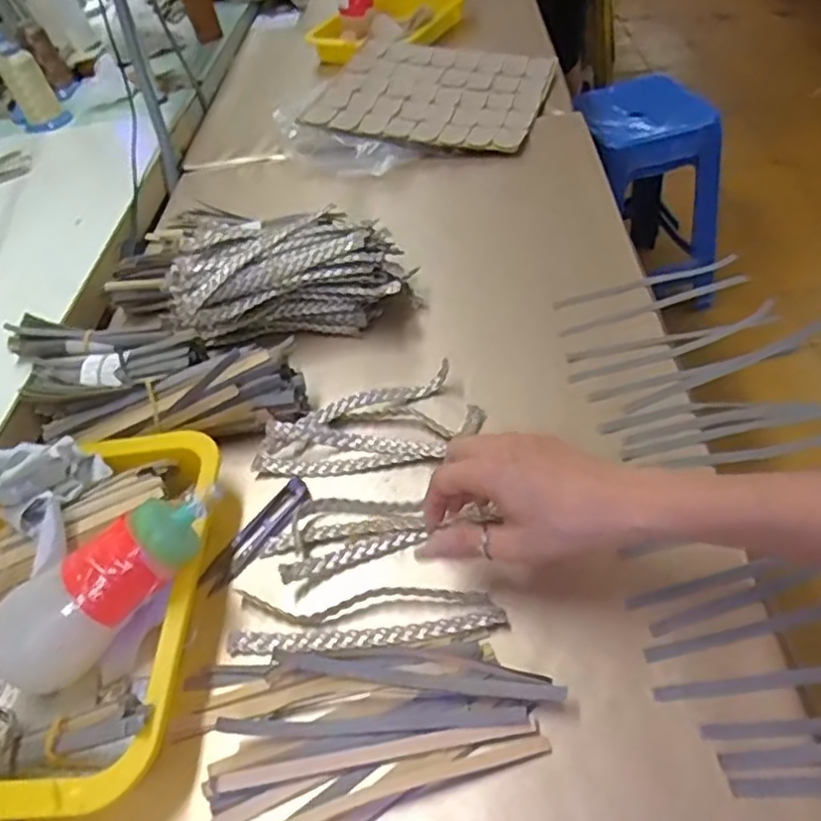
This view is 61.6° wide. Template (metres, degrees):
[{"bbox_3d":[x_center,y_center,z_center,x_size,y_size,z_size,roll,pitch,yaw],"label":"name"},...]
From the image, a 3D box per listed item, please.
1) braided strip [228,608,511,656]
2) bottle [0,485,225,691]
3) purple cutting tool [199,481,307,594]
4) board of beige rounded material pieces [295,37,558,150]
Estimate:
[{"bbox_3d":[-0.028,0.140,0.430,0.174,0.012,0.017,-4,47,3],"label":"braided strip"},{"bbox_3d":[-0.178,0.101,0.417,0.158,0.055,0.054,-40,53,-5],"label":"bottle"},{"bbox_3d":[-0.110,0.087,0.488,0.023,0.012,0.096,28,56,28],"label":"purple cutting tool"},{"bbox_3d":[0.034,-0.426,0.914,0.278,0.013,0.263,14,52,11],"label":"board of beige rounded material pieces"}]

